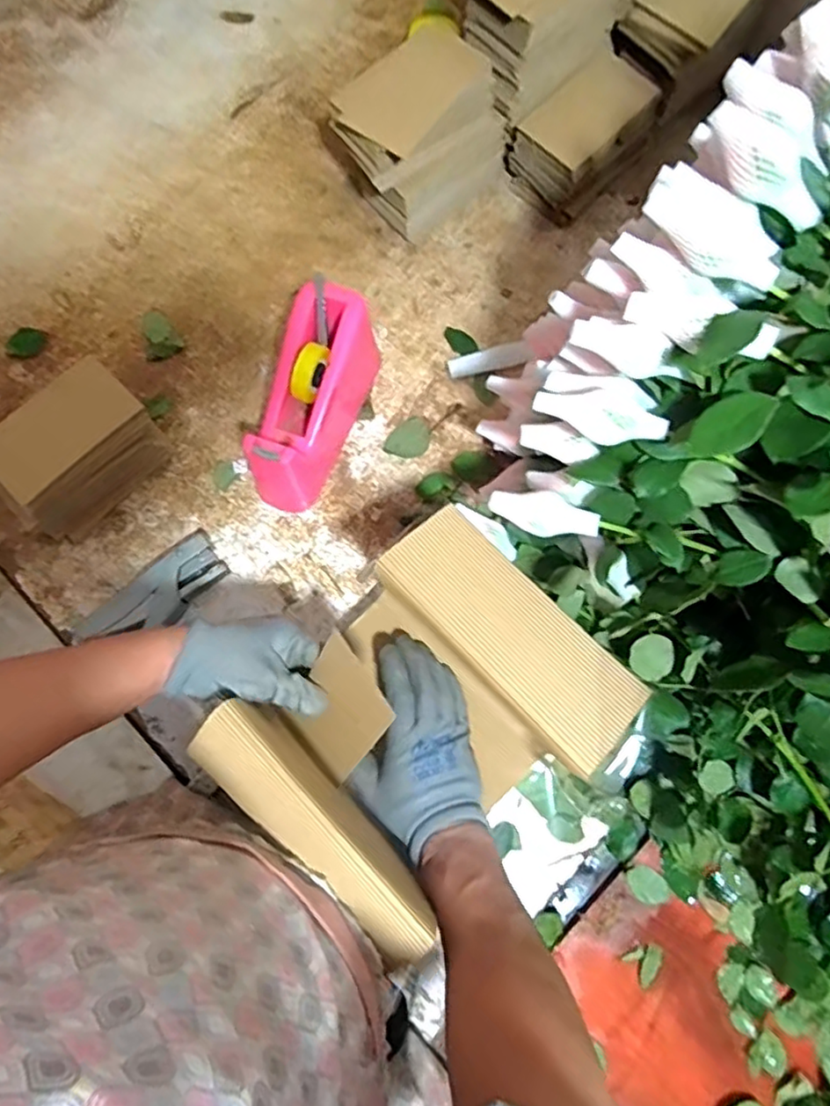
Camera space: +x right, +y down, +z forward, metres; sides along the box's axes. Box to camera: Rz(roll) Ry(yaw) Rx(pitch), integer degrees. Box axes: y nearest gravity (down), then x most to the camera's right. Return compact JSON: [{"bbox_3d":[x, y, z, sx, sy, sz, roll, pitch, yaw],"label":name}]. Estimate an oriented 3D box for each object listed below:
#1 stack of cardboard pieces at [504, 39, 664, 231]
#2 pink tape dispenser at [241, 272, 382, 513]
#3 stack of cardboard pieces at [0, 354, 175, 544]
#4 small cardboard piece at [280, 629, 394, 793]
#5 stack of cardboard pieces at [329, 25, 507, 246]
[{"bbox_3d":[0.180,-0.445,0.673,0.133,0.094,0.102,-36,81,-7],"label":"stack of cardboard pieces"},{"bbox_3d":[-0.105,-0.149,0.613,0.082,0.102,0.201,23,79,4],"label":"pink tape dispenser"},{"bbox_3d":[-0.324,-0.097,0.601,0.152,0.097,0.094,-44,82,-8],"label":"stack of cardboard pieces"},{"bbox_3d":[-0.064,0.130,0.510,0.079,0.007,0.093,42,105,14],"label":"small cardboard piece"},{"bbox_3d":[0.005,-0.428,0.648,0.161,0.147,0.102,-43,82,-8],"label":"stack of cardboard pieces"}]

